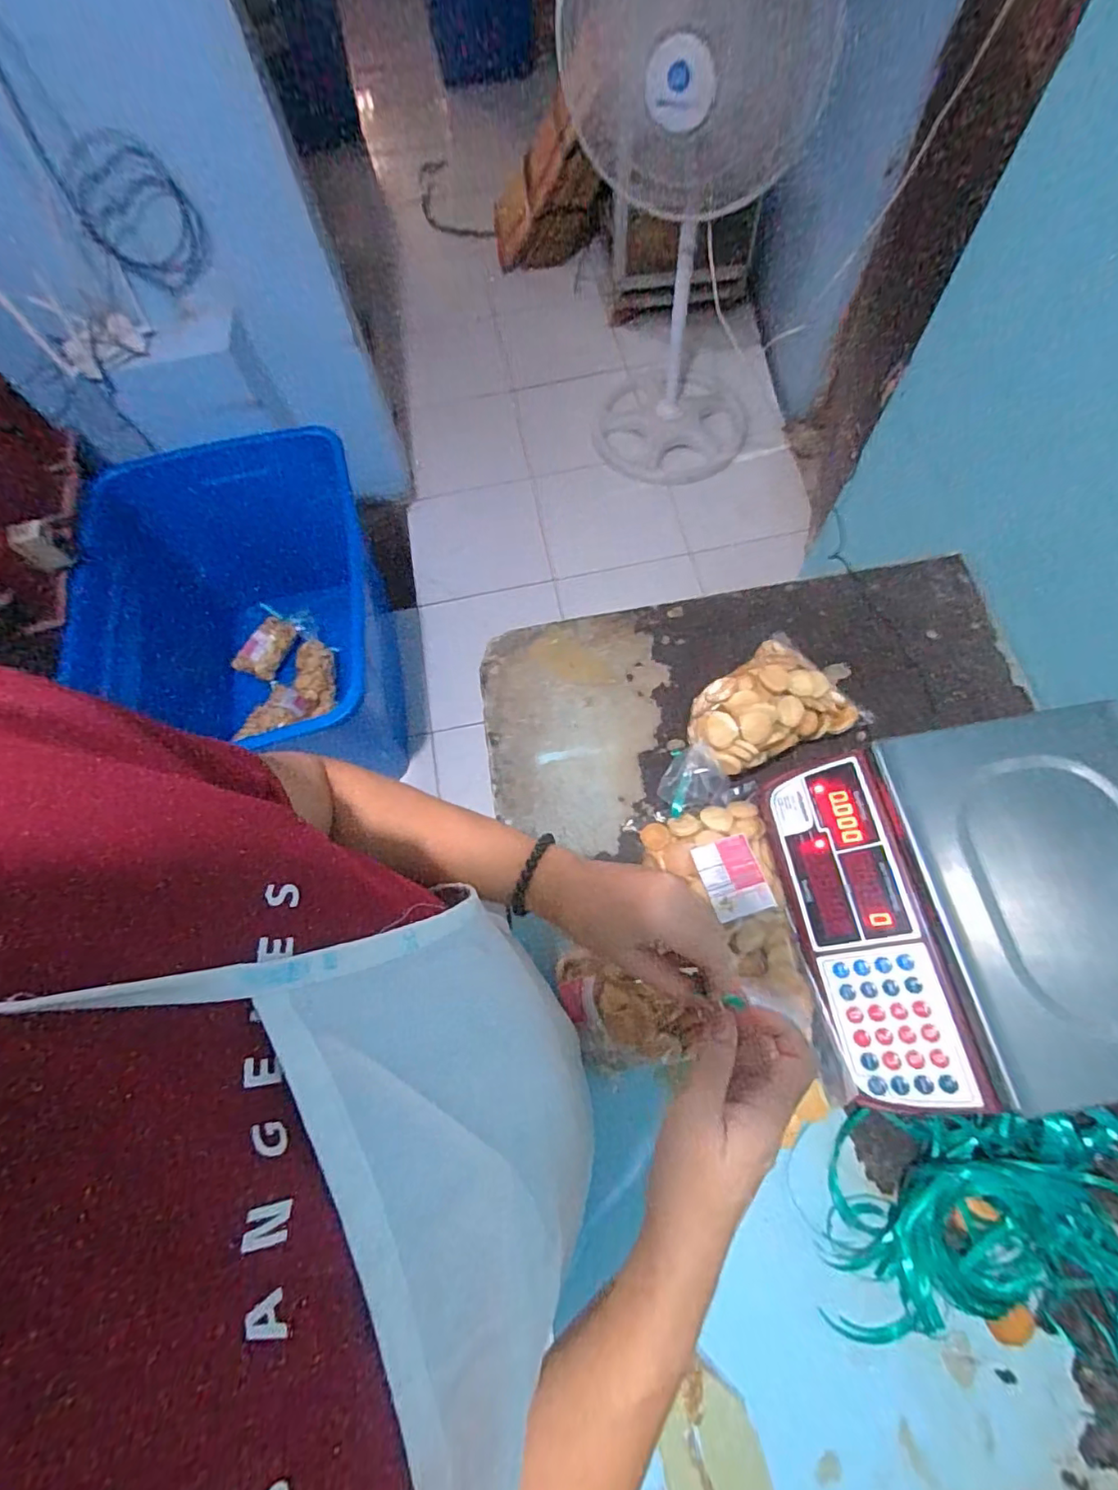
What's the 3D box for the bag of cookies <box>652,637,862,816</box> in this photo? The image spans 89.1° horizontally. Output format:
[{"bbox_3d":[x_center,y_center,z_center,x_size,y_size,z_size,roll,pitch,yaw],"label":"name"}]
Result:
[{"bbox_3d":[0.198,-0.020,0.577,0.244,0.089,0.121,-37,73,-12],"label":"bag of cookies"}]

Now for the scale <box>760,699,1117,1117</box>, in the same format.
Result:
[{"bbox_3d":[0.380,0.130,0.487,0.321,0.090,0.294,-9,69,-2],"label":"scale"}]

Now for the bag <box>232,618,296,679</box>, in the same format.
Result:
[{"bbox_3d":[-0.774,-0.261,1.500,0.101,0.035,0.164,15,70,7],"label":"bag"}]

